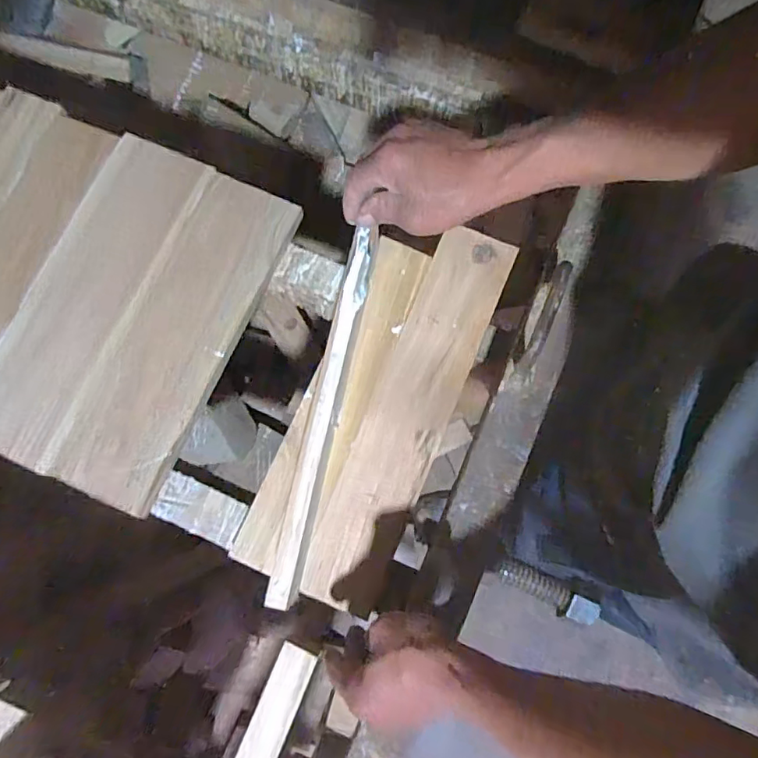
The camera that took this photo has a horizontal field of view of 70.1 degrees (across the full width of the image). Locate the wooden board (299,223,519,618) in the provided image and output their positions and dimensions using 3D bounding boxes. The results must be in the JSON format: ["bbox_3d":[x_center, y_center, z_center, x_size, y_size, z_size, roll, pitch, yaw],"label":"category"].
[{"bbox_3d":[0.036,0.031,0.602,0.088,0.016,0.435,23,80,6],"label":"wooden board"}]

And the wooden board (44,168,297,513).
[{"bbox_3d":[-0.236,-0.055,0.618,0.135,0.013,0.393,24,80,6],"label":"wooden board"}]

